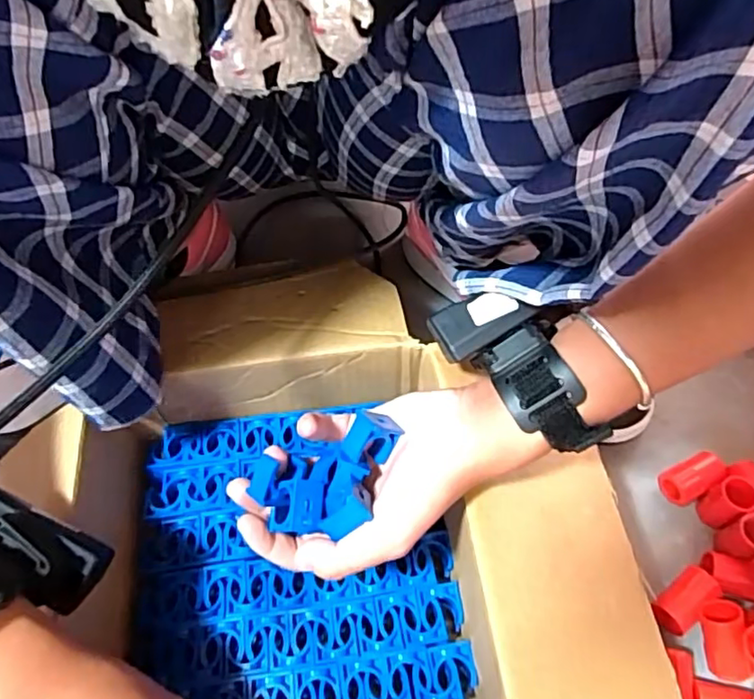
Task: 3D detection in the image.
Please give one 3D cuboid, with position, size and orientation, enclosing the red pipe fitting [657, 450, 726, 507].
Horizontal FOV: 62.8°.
[{"bbox_3d":[0.216,0.089,0.426,0.042,0.019,0.024,-26,61,-13],"label":"red pipe fitting"}]

